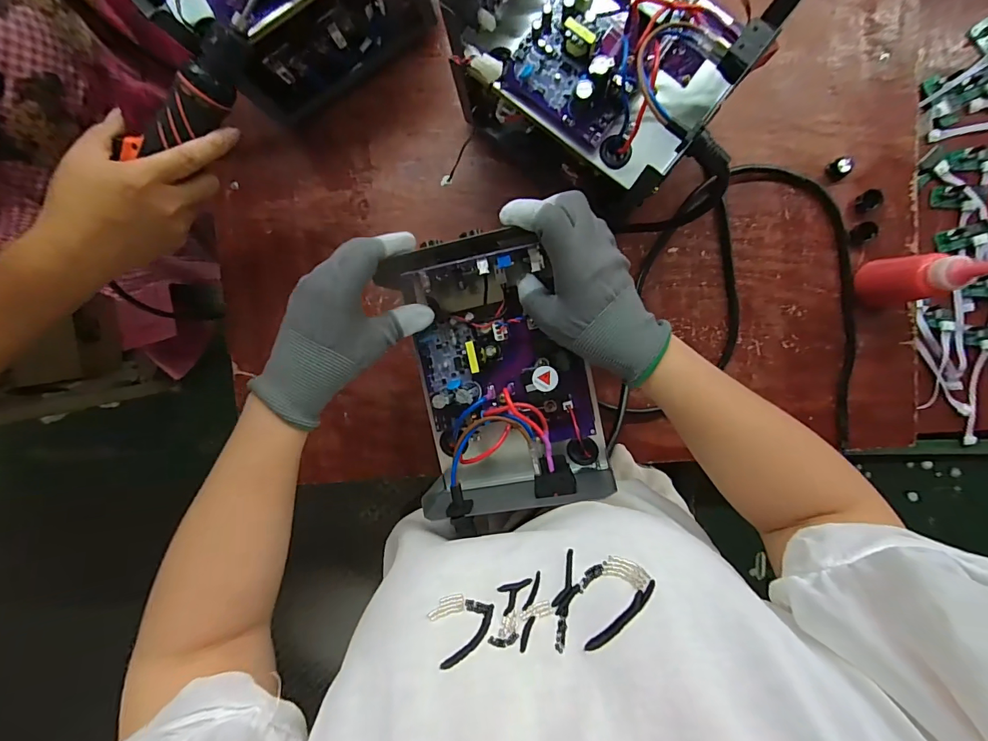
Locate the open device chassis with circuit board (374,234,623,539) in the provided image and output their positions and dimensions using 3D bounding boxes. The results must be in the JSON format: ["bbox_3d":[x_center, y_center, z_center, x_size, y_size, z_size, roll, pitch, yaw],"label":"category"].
[{"bbox_3d":[0.006,0.012,0.356,0.146,0.078,0.227,-11,94,8],"label":"open device chassis with circuit board"}]

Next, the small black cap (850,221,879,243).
[{"bbox_3d":[0.405,-0.151,0.468,0.020,0.019,0.021,1,96,7],"label":"small black cap"}]

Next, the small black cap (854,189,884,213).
[{"bbox_3d":[0.407,-0.184,0.465,0.026,0.011,0.022,-22,92,7],"label":"small black cap"}]

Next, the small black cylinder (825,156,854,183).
[{"bbox_3d":[0.374,-0.218,0.463,0.020,0.021,0.021,-27,91,7],"label":"small black cylinder"}]

